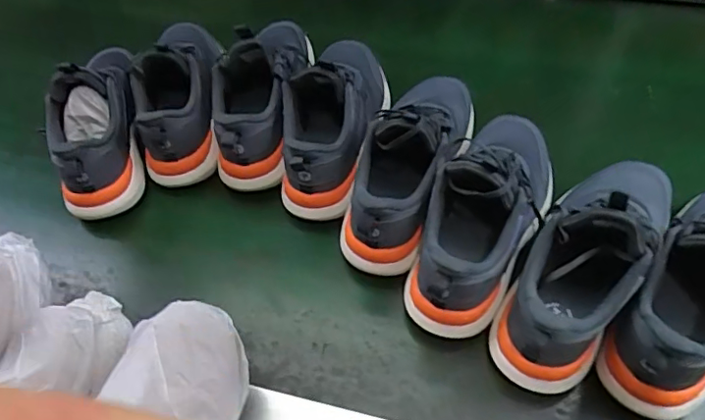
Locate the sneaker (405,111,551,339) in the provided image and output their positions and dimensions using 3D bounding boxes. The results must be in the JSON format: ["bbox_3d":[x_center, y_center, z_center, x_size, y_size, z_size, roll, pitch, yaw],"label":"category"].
[{"bbox_3d":[0.141,-0.006,0.595,0.104,0.126,0.266,18,55,18],"label":"sneaker"}]

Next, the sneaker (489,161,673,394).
[{"bbox_3d":[0.235,0.040,0.555,0.101,0.141,0.274,28,59,24],"label":"sneaker"}]

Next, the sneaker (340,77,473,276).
[{"bbox_3d":[0.062,-0.065,0.641,0.108,0.125,0.256,14,54,15],"label":"sneaker"}]

